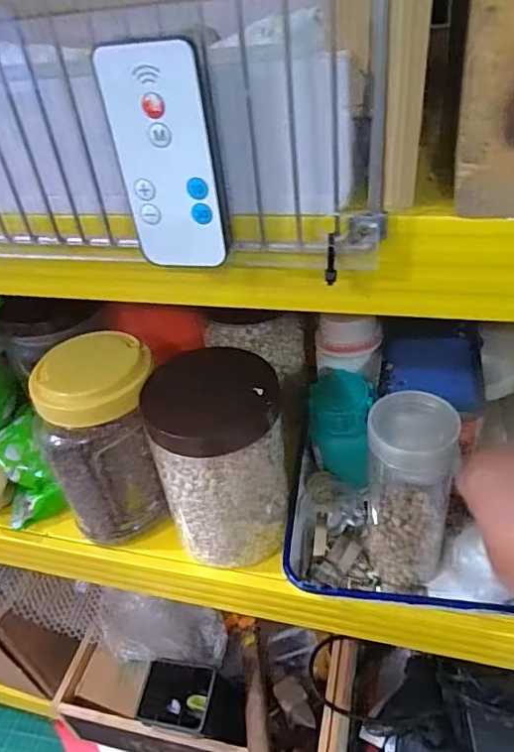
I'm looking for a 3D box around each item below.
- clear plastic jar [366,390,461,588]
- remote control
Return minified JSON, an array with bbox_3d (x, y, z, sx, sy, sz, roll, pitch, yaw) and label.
[{"bbox_3d":[0.103,0.081,0.378,0.053,0.150,0.047,7,40,18],"label":"clear plastic jar"},{"bbox_3d":[-0.034,-0.080,0.212,0.036,0.079,0.005,1,39,11],"label":"remote control"}]

